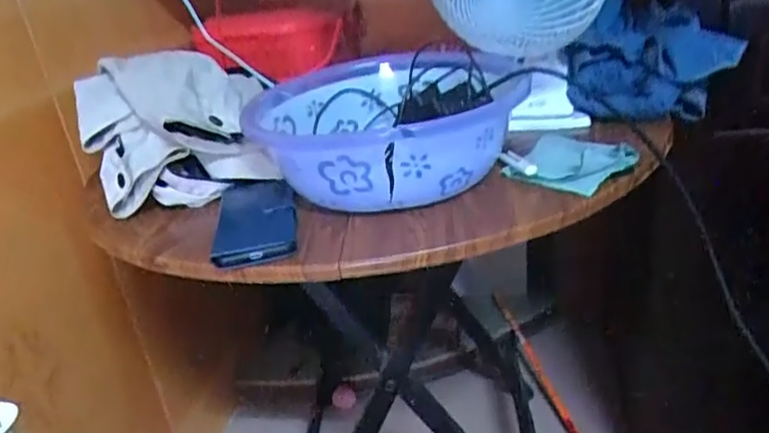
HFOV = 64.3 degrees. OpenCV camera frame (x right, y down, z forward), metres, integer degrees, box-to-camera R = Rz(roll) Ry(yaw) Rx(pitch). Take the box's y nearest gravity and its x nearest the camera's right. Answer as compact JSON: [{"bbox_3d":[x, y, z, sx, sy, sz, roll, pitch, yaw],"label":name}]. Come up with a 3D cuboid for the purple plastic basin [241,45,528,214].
[{"bbox_3d":[0.005,-0.097,0.669,0.288,0.091,0.306,-6,25,3],"label":"purple plastic basin"}]

